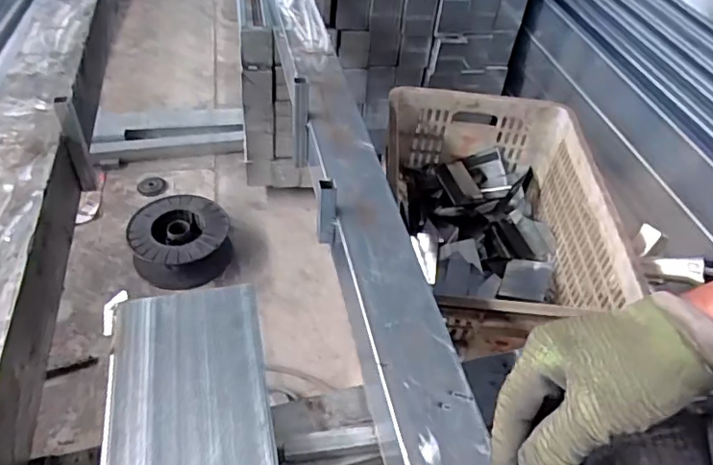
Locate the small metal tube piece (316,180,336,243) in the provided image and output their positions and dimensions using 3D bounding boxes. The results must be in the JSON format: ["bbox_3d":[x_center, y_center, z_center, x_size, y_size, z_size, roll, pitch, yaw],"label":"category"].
[{"bbox_3d":[-0.035,-0.024,0.661,0.022,0.084,0.018,4,44,-3],"label":"small metal tube piece"}]

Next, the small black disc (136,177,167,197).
[{"bbox_3d":[-0.633,-0.142,1.746,0.082,0.022,0.091,-27,53,-30],"label":"small black disc"}]

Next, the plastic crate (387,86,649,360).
[{"bbox_3d":[0.223,-0.005,0.978,0.341,0.223,0.520,4,44,-3],"label":"plastic crate"}]

